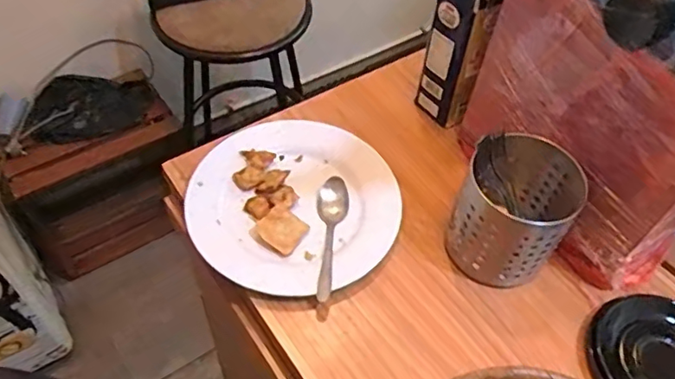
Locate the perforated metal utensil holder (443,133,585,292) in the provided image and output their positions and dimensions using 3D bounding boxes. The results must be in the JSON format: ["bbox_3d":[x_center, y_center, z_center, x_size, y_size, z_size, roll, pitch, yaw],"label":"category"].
[{"bbox_3d":[0.193,0.024,0.621,0.110,0.127,0.118,1,53,-2],"label":"perforated metal utensil holder"}]

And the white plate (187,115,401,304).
[{"bbox_3d":[-0.054,0.018,0.692,0.241,0.040,0.248,1,53,-2],"label":"white plate"}]

